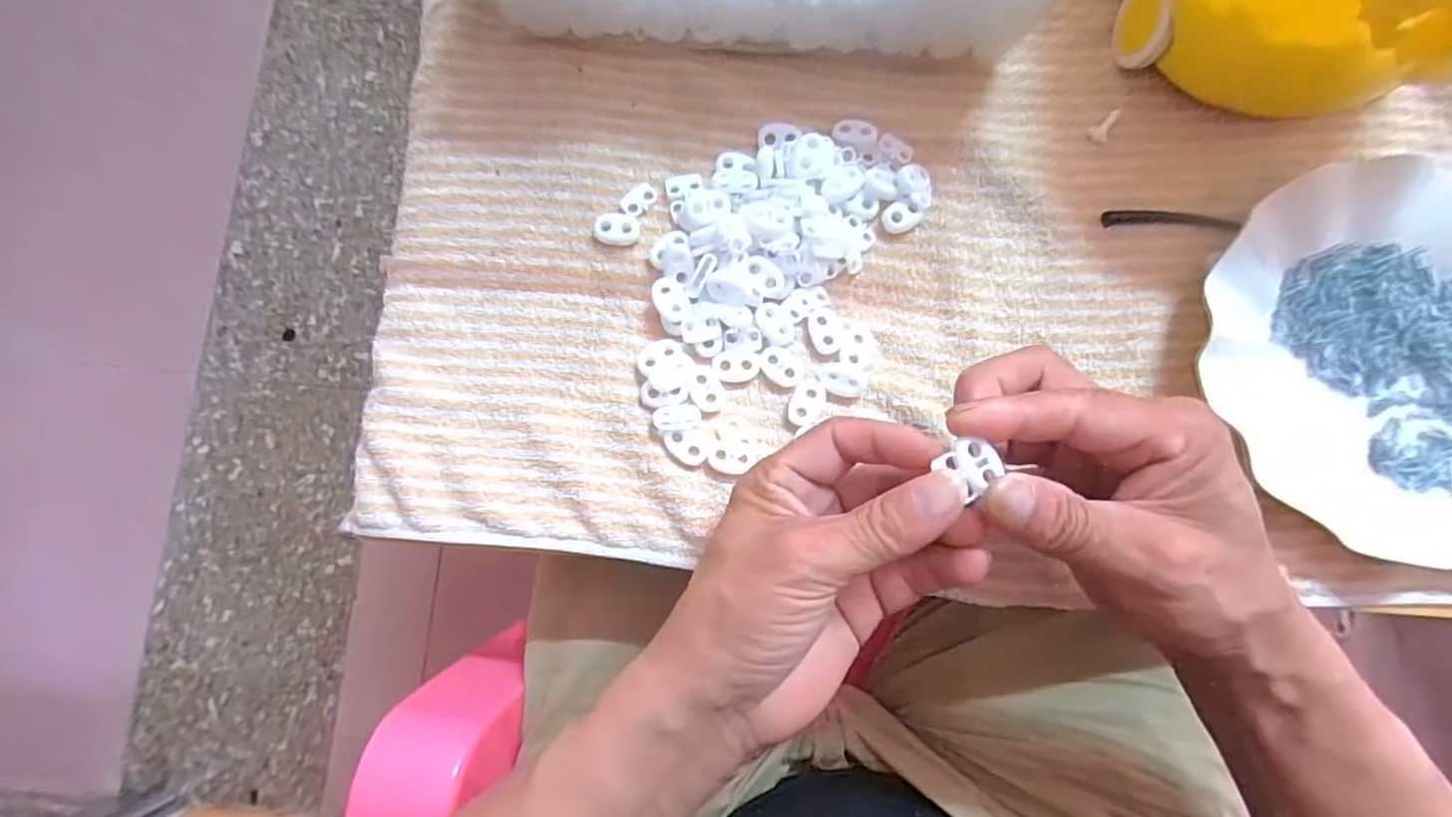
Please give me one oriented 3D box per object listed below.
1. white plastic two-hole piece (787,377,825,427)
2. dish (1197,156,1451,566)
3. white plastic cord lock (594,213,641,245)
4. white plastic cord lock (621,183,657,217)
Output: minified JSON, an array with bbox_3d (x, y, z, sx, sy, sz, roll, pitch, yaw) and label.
[{"bbox_3d":[0.039,-0.003,0.297,0.015,0.004,0.024,22,83,2],"label":"white plastic two-hole piece"},{"bbox_3d":[0.323,-0.026,0.292,0.168,0.027,0.179,-22,83,-4],"label":"dish"},{"bbox_3d":[-0.054,-0.090,0.311,0.022,0.006,0.015,3,82,0],"label":"white plastic cord lock"},{"bbox_3d":[-0.044,-0.106,0.314,0.020,0.004,0.013,-44,85,-6],"label":"white plastic cord lock"}]

